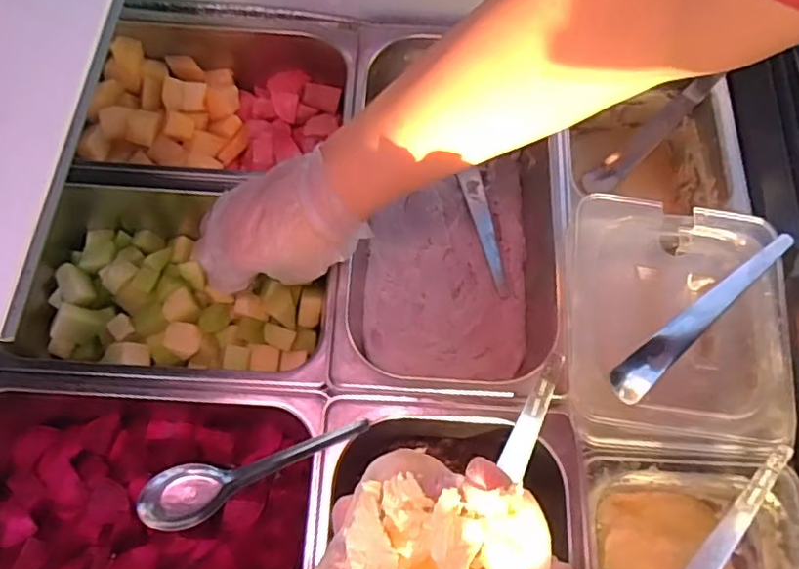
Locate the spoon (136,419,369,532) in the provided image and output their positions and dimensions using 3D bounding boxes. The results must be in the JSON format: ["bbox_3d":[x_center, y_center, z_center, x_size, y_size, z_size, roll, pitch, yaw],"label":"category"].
[{"bbox_3d":[-0.099,0.127,0.421,0.159,0.030,0.040,-21,70,4],"label":"spoon"}]

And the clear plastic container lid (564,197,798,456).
[{"bbox_3d":[0.207,0.027,0.453,0.167,0.016,0.188,7,68,0],"label":"clear plastic container lid"}]

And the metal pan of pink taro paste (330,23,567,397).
[{"bbox_3d":[0.045,-0.058,0.526,0.177,0.086,0.325,4,68,-1],"label":"metal pan of pink taro paste"}]

